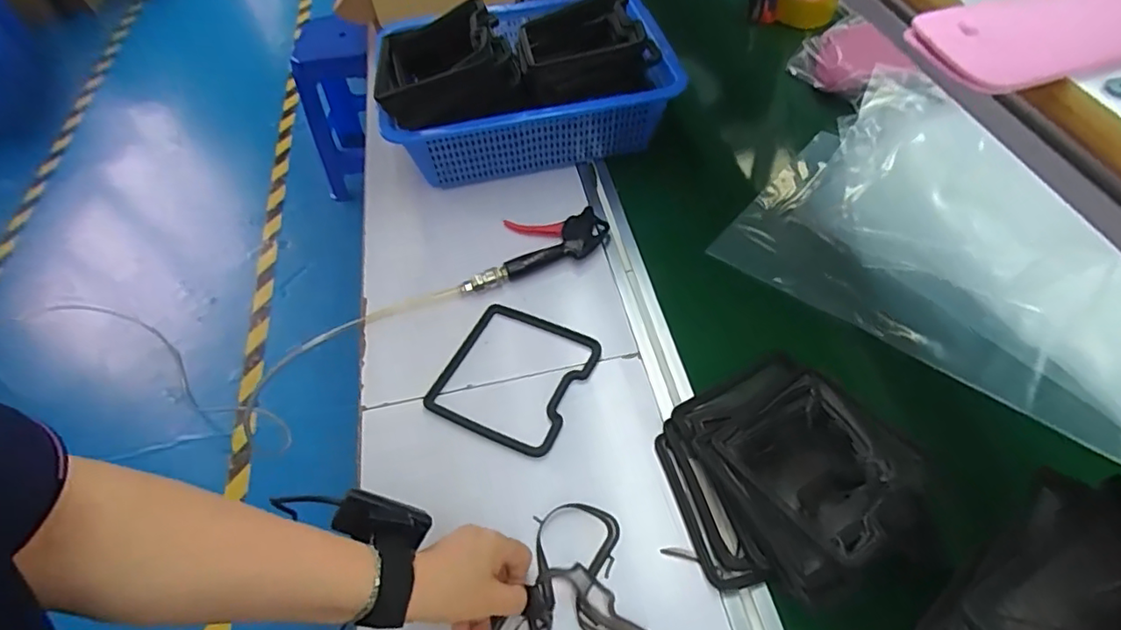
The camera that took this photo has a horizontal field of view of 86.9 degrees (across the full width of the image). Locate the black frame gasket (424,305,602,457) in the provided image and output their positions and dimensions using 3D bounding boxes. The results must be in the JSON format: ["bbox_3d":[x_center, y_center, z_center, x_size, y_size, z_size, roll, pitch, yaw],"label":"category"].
[{"bbox_3d":[-0.050,0.059,0.627,0.147,0.011,0.146,19,56,18],"label":"black frame gasket"}]

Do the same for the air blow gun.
[{"bbox_3d":[-0.035,-0.084,0.733,0.191,0.030,0.078,-18,53,-10],"label":"air blow gun"}]

